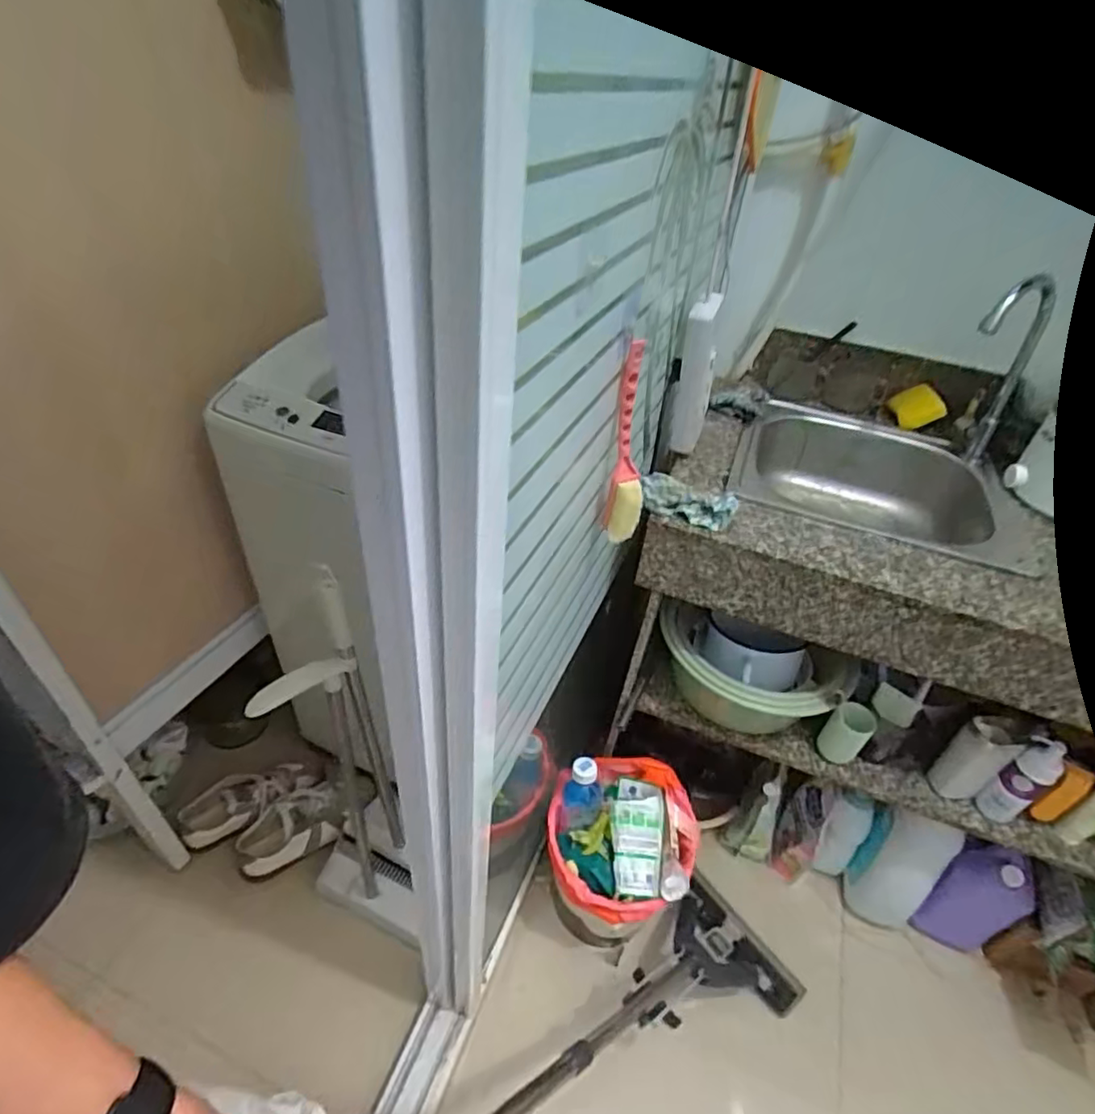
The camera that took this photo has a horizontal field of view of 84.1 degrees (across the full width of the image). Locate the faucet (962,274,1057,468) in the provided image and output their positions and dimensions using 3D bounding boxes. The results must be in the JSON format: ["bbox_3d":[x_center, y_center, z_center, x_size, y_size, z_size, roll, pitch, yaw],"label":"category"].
[{"bbox_3d":[0.697,-0.290,0.952,0.088,0.276,0.043,29,44,25],"label":"faucet"}]

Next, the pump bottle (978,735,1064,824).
[{"bbox_3d":[0.686,0.327,0.880,0.038,0.157,0.048,-15,44,-25],"label":"pump bottle"}]

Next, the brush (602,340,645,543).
[{"bbox_3d":[0.086,-0.108,0.629,0.043,0.219,0.028,12,39,6],"label":"brush"}]

